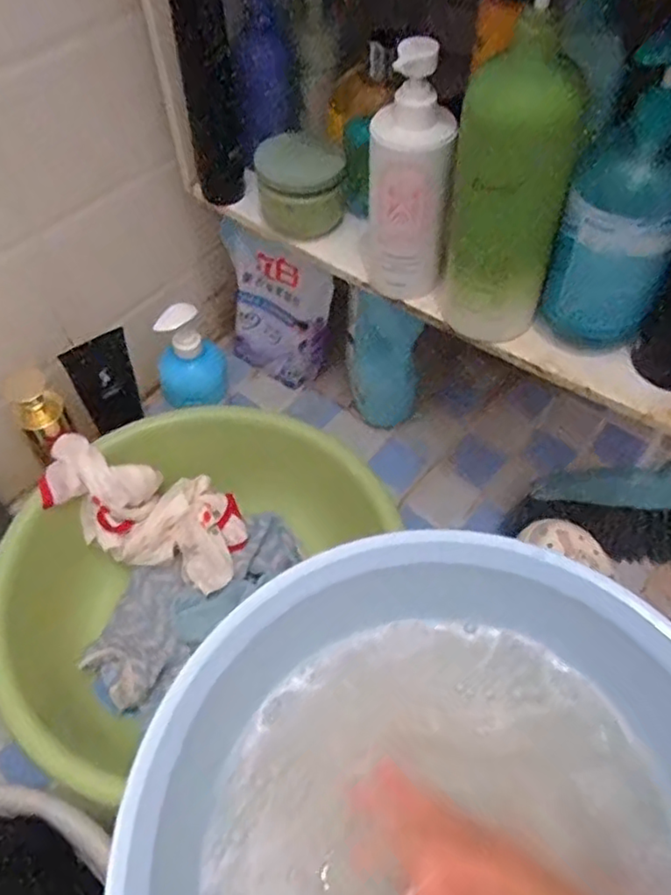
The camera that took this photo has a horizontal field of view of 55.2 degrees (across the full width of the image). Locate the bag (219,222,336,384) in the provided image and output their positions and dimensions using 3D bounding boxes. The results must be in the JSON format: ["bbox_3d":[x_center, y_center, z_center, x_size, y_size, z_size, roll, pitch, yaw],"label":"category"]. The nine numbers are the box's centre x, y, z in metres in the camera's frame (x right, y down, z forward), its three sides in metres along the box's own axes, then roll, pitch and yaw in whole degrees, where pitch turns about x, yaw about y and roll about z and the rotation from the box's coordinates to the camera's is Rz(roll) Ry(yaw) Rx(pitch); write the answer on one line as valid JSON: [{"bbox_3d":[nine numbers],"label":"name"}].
[{"bbox_3d":[-0.069,-0.195,0.894,0.156,0.200,0.065,16,37,20],"label":"bag"}]

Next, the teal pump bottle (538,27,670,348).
[{"bbox_3d":[0.194,-0.154,0.431,0.076,0.191,0.060,20,57,16],"label":"teal pump bottle"}]

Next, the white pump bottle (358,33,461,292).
[{"bbox_3d":[0.055,-0.202,0.502,0.062,0.194,0.053,1,54,3],"label":"white pump bottle"}]

